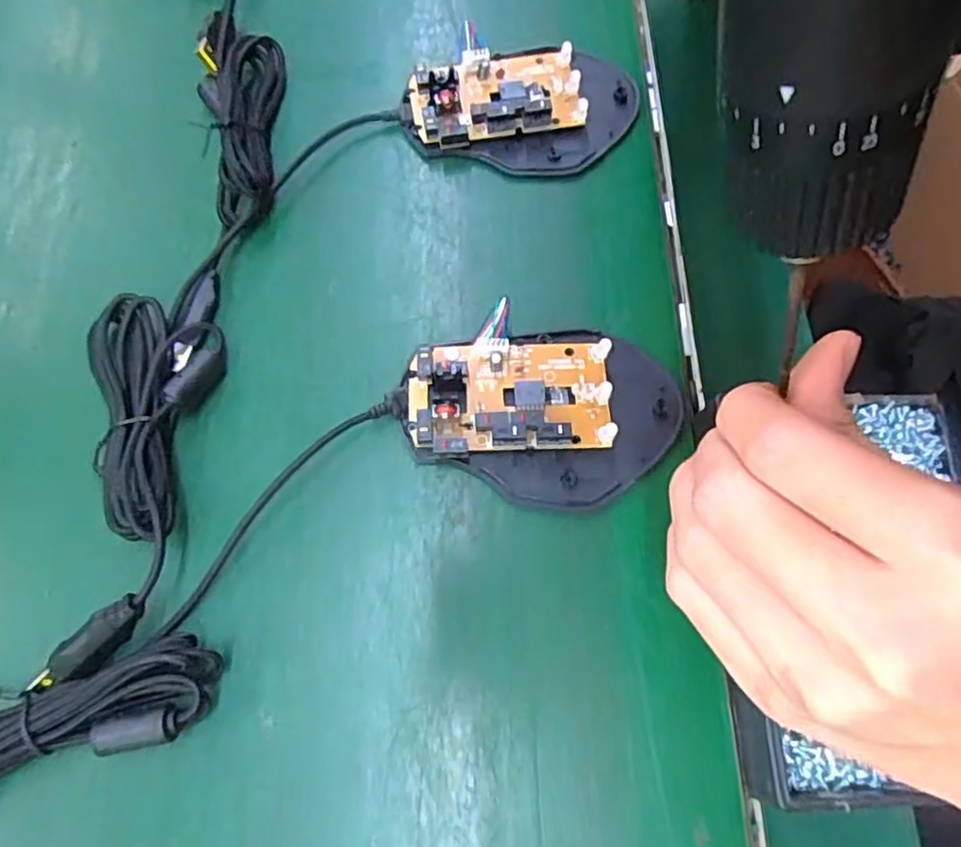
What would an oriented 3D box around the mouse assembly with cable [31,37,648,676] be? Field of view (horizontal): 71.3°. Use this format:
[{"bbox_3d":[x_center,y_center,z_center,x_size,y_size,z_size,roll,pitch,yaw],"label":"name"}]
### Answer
[{"bbox_3d":[-0.068,-0.067,0.285,0.107,0.023,0.338,38,76,13],"label":"mouse assembly with cable"}]

